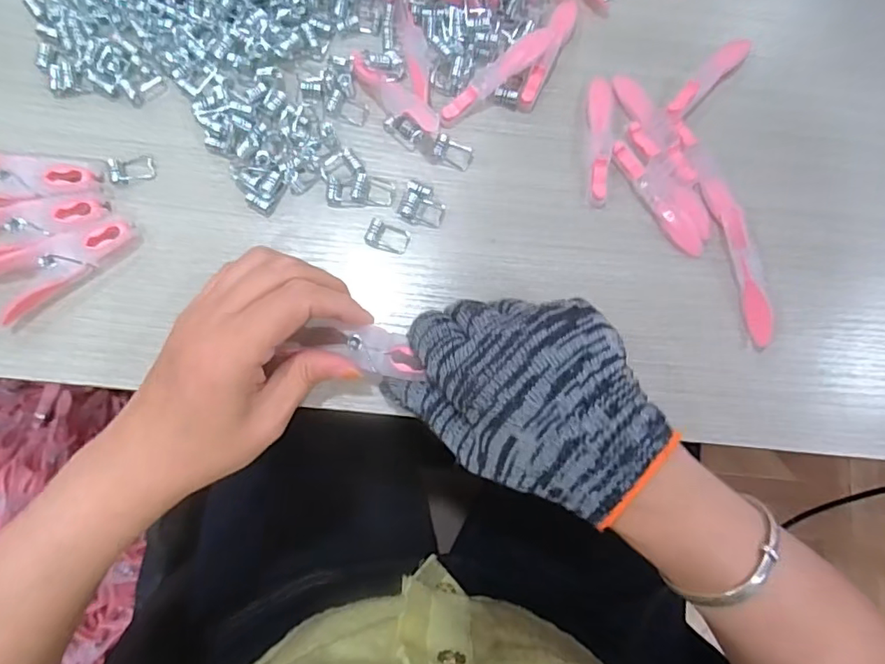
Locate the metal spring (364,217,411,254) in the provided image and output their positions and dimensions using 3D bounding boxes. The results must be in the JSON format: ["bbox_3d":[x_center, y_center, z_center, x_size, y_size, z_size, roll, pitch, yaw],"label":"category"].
[{"bbox_3d":[-0.030,-0.053,0.307,0.024,0.004,0.016,18,79,0],"label":"metal spring"}]

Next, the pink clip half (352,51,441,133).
[{"bbox_3d":[-0.026,-0.135,0.312,0.017,0.013,0.075,-43,66,-7],"label":"pink clip half"}]

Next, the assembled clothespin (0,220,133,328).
[{"bbox_3d":[-0.205,-0.039,0.290,0.079,0.012,0.037,-33,83,-8],"label":"assembled clothespin"}]

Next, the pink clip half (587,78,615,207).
[{"bbox_3d":[0.091,-0.111,0.320,0.015,0.008,0.077,6,80,-2],"label":"pink clip half"}]

